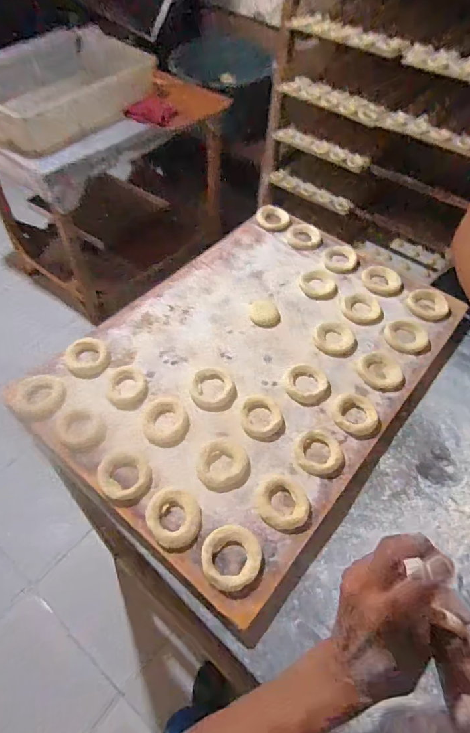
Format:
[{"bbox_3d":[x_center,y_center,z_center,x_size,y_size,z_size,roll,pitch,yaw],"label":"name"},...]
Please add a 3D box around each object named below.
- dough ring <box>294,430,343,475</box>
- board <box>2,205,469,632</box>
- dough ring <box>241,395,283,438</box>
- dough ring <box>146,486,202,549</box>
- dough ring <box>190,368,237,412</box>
[{"bbox_3d":[0.108,0.110,0.526,0.062,0.012,0.055,2,53,-1],"label":"dough ring"},{"bbox_3d":[0.039,-0.023,0.635,0.429,0.038,0.615,35,59,21],"label":"board"},{"bbox_3d":[0.036,0.067,0.549,0.053,0.015,0.056,2,53,-2],"label":"dough ring"},{"bbox_3d":[-0.068,0.169,0.466,0.059,0.012,0.064,2,53,-2],"label":"dough ring"},{"bbox_3d":[-0.030,0.032,0.576,0.063,0.012,0.065,2,53,-2],"label":"dough ring"}]

